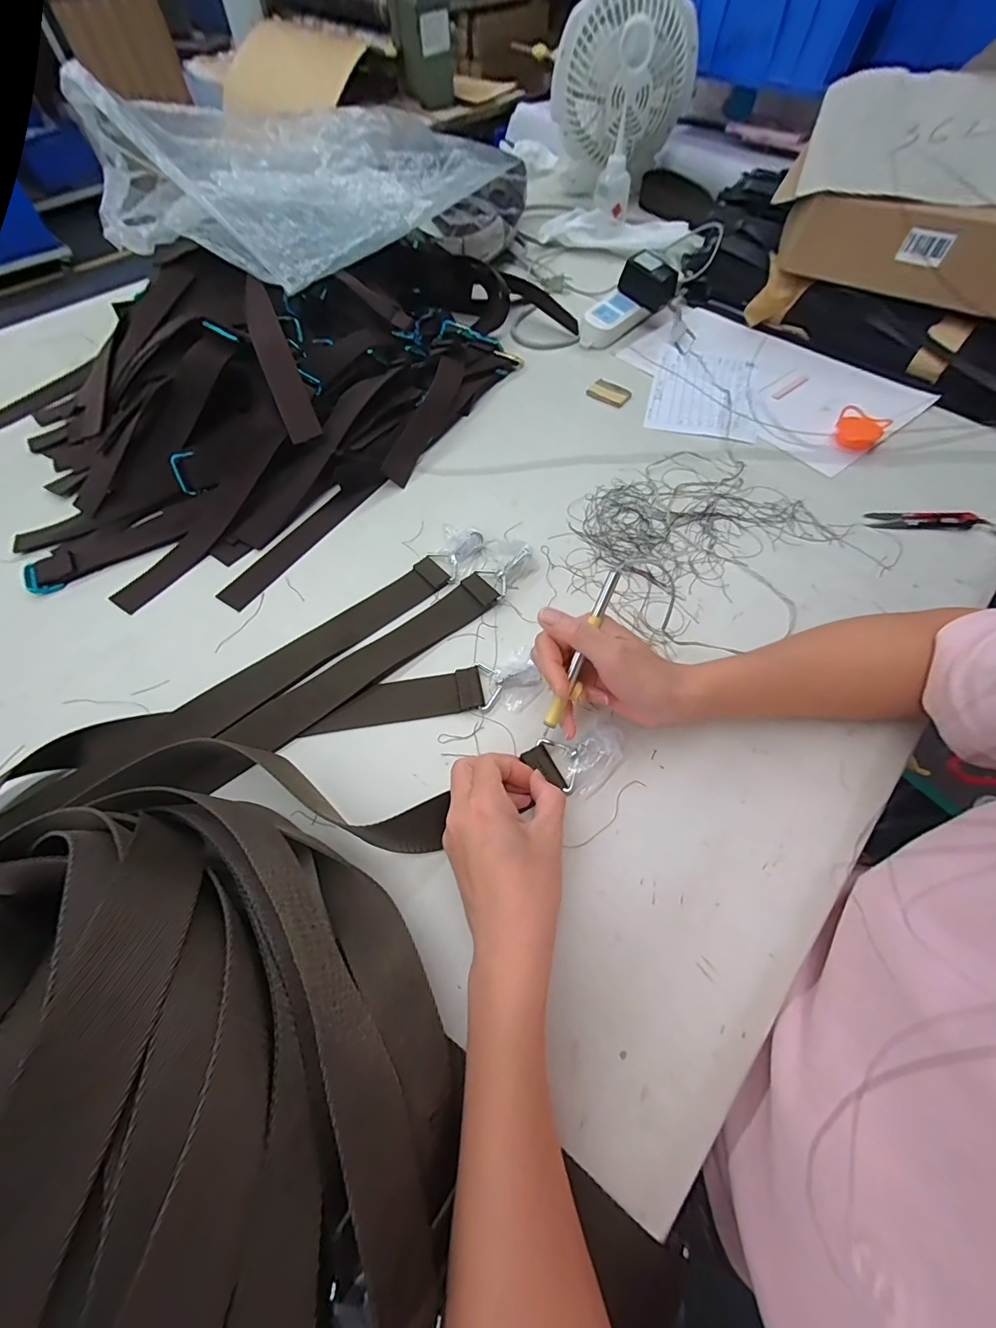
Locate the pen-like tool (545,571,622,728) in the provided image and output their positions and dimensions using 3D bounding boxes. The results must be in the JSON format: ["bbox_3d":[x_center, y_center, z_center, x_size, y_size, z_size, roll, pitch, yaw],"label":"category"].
[{"bbox_3d":[0.061,-0.010,0.329,0.010,0.015,0.122,24,92,12],"label":"pen-like tool"}]

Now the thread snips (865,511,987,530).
[{"bbox_3d":[0.464,-0.157,0.492,0.118,0.010,0.024,2,62,1],"label":"thread snips"}]

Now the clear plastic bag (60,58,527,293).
[{"bbox_3d":[-0.254,-0.703,0.660,0.420,0.156,0.572,31,66,15],"label":"clear plastic bag"}]

